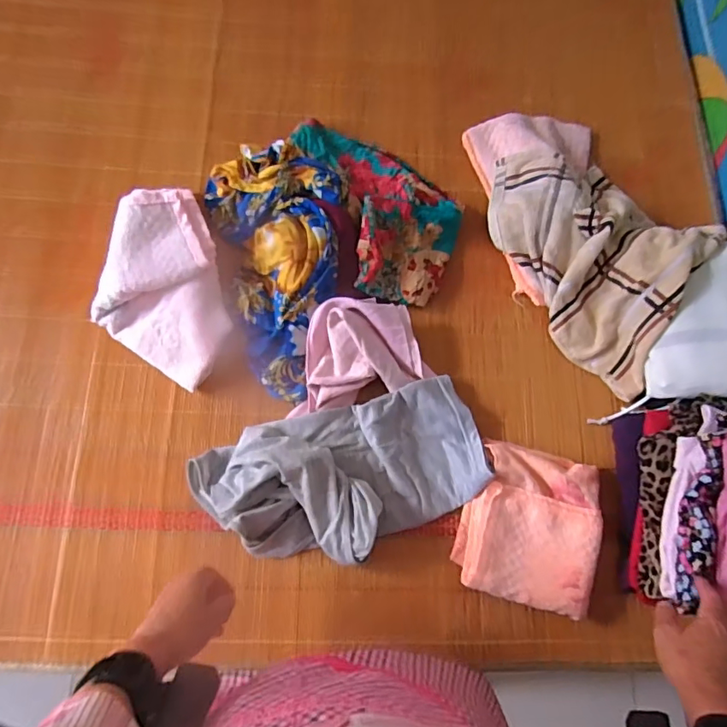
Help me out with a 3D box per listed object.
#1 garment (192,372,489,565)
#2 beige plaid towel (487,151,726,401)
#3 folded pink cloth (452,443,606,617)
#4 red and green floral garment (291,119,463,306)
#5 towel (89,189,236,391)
[{"bbox_3d":[-0.024,0.144,0.654,0.366,0.063,0.190,-14,74,-6],"label":"garment"},{"bbox_3d":[0.343,-0.170,0.740,0.241,0.108,0.381,-32,77,-11],"label":"beige plaid towel"},{"bbox_3d":[0.215,0.206,0.663,0.165,0.046,0.185,18,74,3],"label":"folded pink cloth"},{"bbox_3d":[0.038,-0.247,0.769,0.195,0.068,0.331,-21,75,-8],"label":"red and green floral garment"},{"bbox_3d":[-0.282,-0.106,0.710,0.170,0.061,0.288,-14,74,-6],"label":"towel"}]

